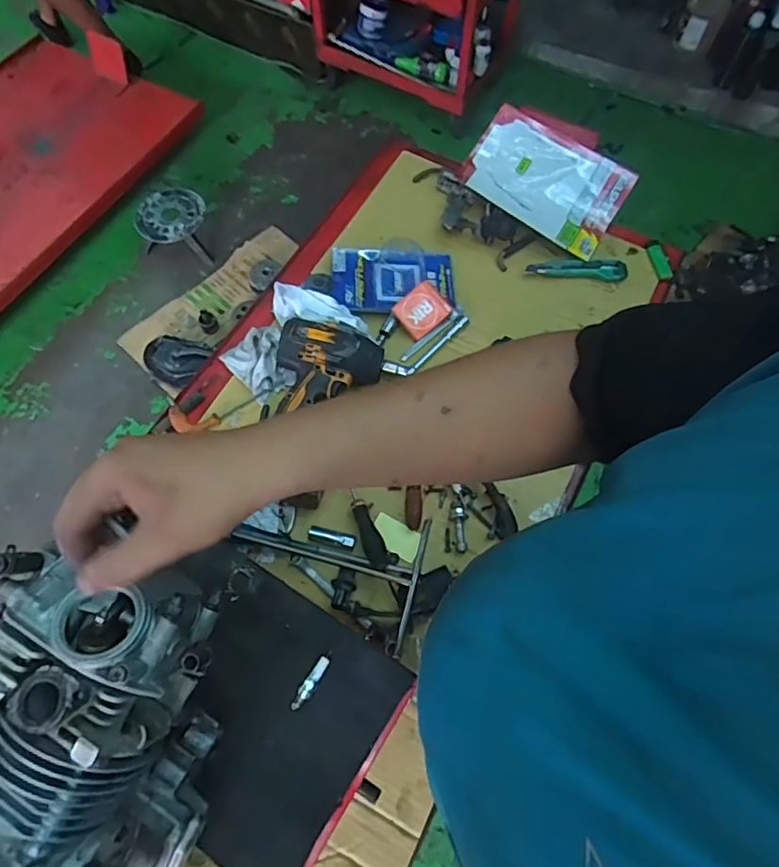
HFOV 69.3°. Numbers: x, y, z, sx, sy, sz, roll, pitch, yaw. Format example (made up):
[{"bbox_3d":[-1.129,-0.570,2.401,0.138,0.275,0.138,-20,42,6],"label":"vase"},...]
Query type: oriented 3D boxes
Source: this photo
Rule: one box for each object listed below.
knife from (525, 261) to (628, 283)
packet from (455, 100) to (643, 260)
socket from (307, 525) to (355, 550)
[{"bbox_3d":[0.321,-0.278,0.957,0.170,0.017,0.037,0,66,-1],"label":"knife"},{"bbox_3d":[0.274,-0.442,0.978,0.272,0.052,0.183,34,81,1],"label":"packet"},{"bbox_3d":[-0.078,0.141,0.763,0.063,0.014,0.019,11,66,4],"label":"socket"}]

